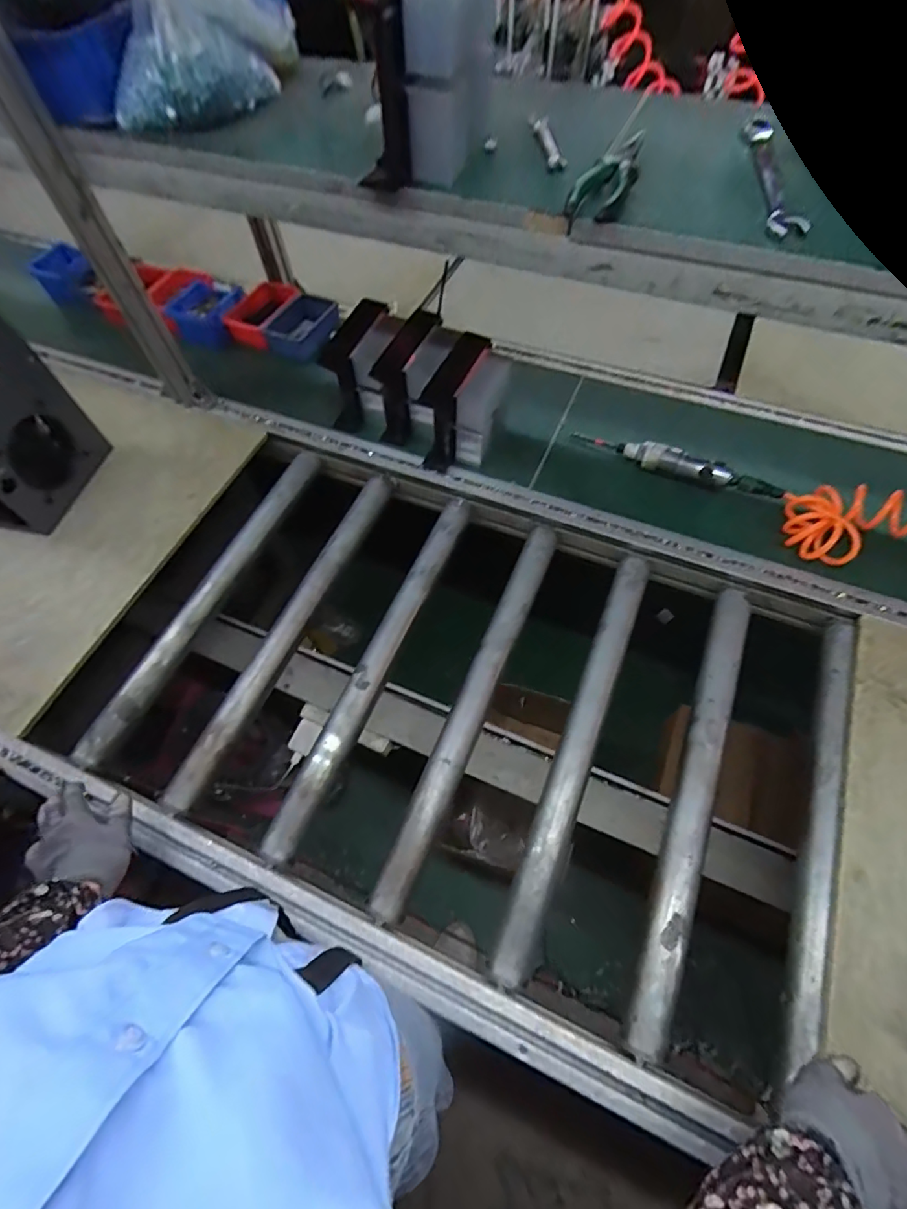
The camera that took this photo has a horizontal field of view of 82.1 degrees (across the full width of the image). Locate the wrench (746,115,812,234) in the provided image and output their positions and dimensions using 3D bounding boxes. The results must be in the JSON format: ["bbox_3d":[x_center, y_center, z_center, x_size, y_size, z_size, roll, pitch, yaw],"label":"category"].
[{"bbox_3d":[0.316,-0.429,0.516,0.034,0.007,0.221,6,62,7],"label":"wrench"}]

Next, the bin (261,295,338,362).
[{"bbox_3d":[-0.296,-0.545,1.028,0.113,0.050,0.135,17,63,13],"label":"bin"}]

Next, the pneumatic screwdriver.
[{"bbox_3d":[0.350,-0.224,0.841,0.323,0.049,0.042,23,65,16],"label":"pneumatic screwdriver"}]

